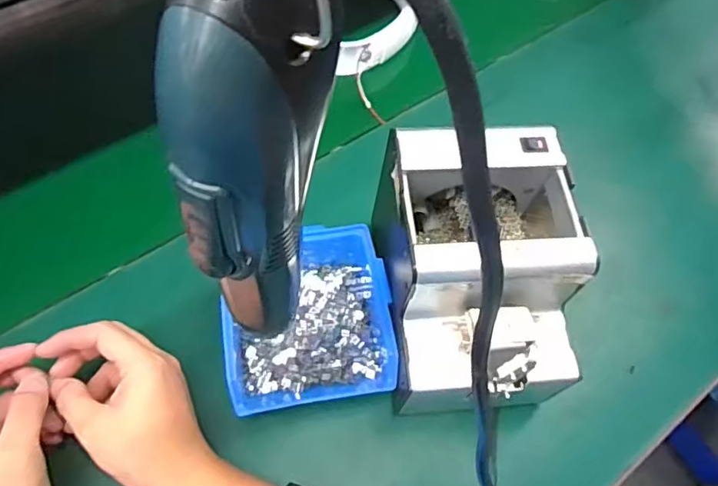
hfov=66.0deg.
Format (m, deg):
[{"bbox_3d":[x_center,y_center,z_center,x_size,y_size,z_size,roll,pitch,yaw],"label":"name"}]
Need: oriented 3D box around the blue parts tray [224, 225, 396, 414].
[{"bbox_3d":[-0.039,0.066,0.448,0.132,0.069,0.125,-11,60,-10],"label":"blue parts tray"}]

